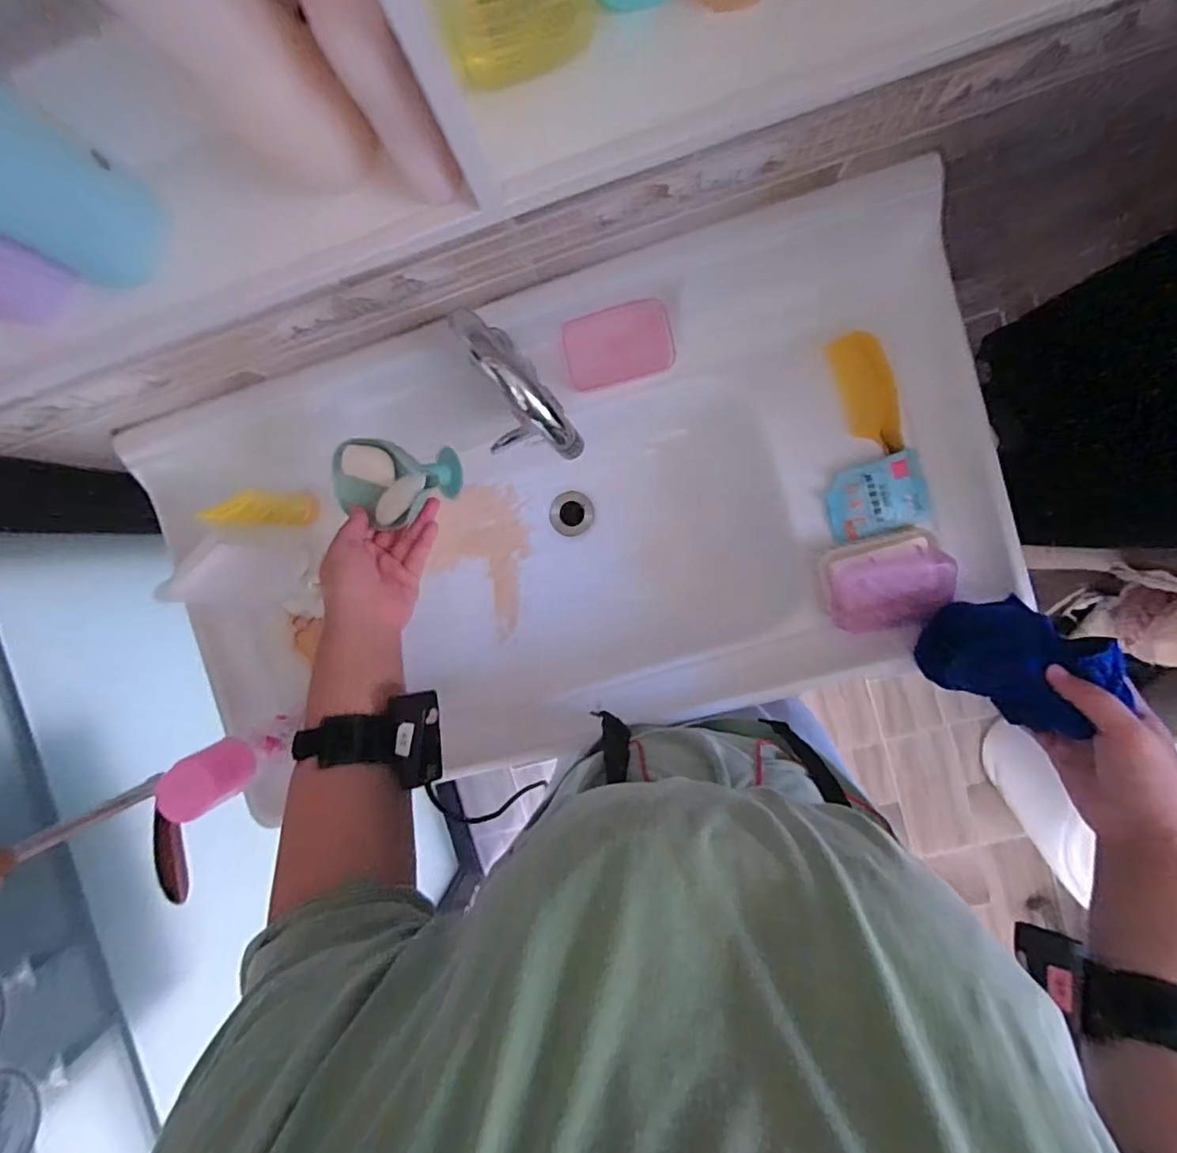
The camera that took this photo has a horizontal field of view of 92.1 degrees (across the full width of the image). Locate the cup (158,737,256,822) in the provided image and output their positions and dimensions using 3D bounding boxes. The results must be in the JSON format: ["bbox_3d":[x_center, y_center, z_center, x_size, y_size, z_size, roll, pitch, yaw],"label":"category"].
[{"bbox_3d":[-0.331,0.177,0.495,0.057,0.059,0.048,-38,90,6],"label":"cup"}]

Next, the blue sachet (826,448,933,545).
[{"bbox_3d":[0.303,-0.083,0.595,0.097,0.011,0.075,-15,92,6],"label":"blue sachet"}]

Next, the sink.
[{"bbox_3d":[-0.022,-0.049,0.669,0.848,0.185,0.456,-16,92,6],"label":"sink"}]

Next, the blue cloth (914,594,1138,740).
[{"bbox_3d":[0.361,0.071,0.496,0.073,0.141,0.082,33,96,2],"label":"blue cloth"}]

